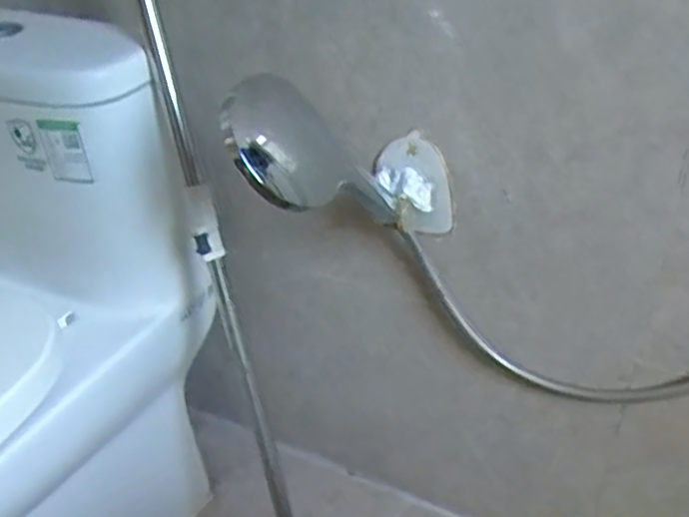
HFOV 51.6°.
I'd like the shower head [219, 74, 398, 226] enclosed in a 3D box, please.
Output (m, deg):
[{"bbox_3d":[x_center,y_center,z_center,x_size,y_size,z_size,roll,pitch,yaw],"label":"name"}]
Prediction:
[{"bbox_3d":[-0.032,-0.086,0.633,0.060,0.092,0.234,27,2,35],"label":"shower head"}]

